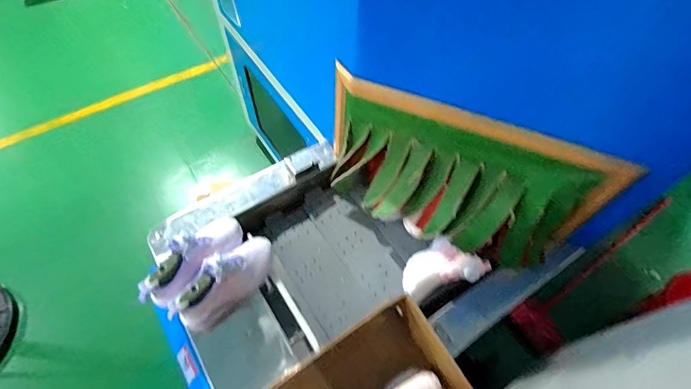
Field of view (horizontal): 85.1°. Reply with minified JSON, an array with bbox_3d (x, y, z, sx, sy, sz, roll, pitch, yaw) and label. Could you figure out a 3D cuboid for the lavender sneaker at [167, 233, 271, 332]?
[{"bbox_3d":[-0.234,0.169,0.755,0.091,0.135,0.224,28,61,15],"label":"lavender sneaker"}]

